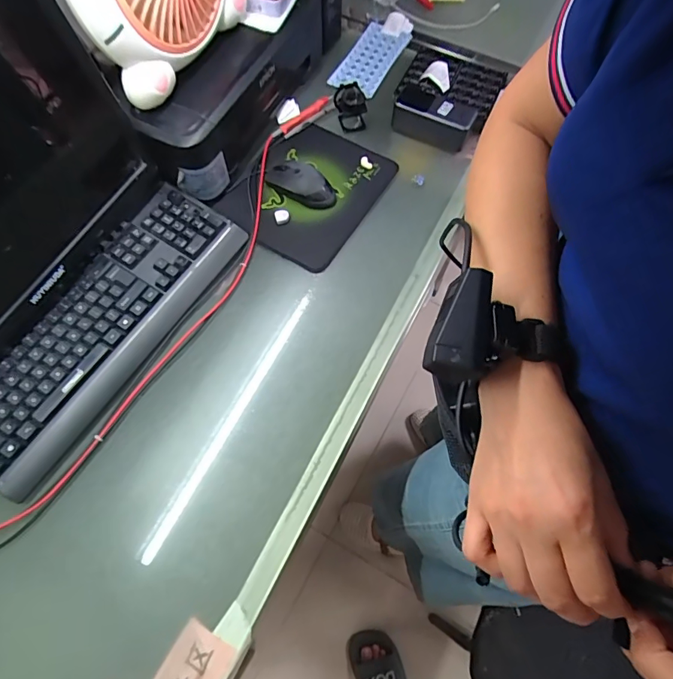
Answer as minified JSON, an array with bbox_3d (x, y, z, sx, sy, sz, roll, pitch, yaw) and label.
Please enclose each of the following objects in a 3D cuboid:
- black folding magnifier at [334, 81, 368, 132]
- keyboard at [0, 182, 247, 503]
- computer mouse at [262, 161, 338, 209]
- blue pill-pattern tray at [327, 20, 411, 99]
[{"bbox_3d":[0.025,-0.392,0.731,0.043,0.053,0.056,-17,68,-9],"label":"black folding magnifier"},{"bbox_3d":[-0.301,-0.021,0.574,0.144,0.044,0.434,30,69,11],"label":"keyboard"},{"bbox_3d":[-0.058,-0.247,0.674,0.120,0.033,0.059,25,68,9],"label":"computer mouse"},{"bbox_3d":[0.072,-0.537,0.826,0.090,0.021,0.203,24,68,9],"label":"blue pill-pattern tray"}]

